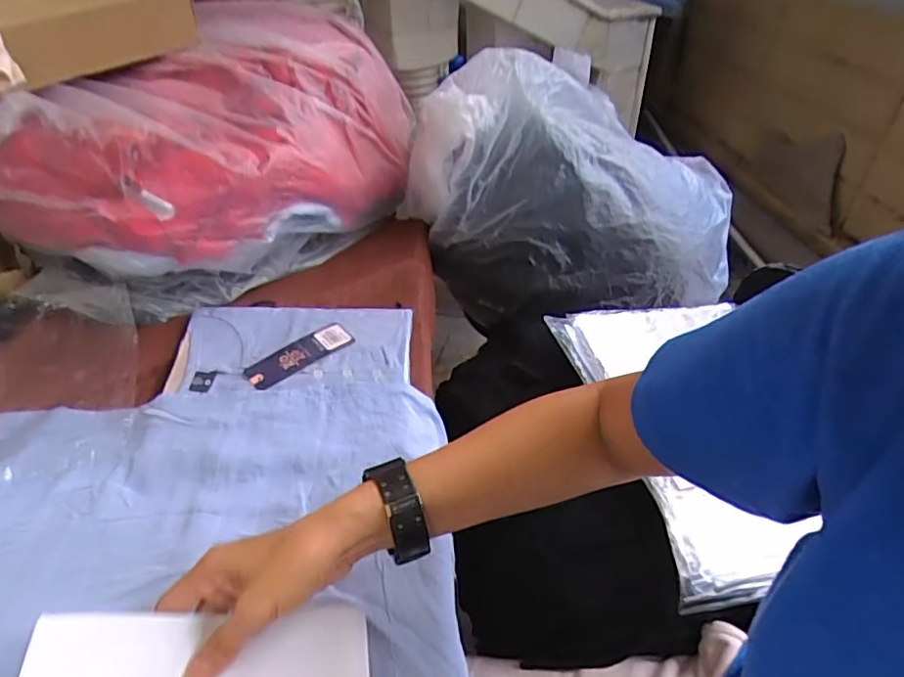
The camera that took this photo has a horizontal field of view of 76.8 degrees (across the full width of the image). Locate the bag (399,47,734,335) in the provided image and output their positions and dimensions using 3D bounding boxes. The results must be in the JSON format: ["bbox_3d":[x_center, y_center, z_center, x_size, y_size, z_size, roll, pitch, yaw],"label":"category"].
[{"bbox_3d":[0.198,-0.226,0.835,0.431,0.283,0.341,-32,49,-30],"label":"bag"}]

